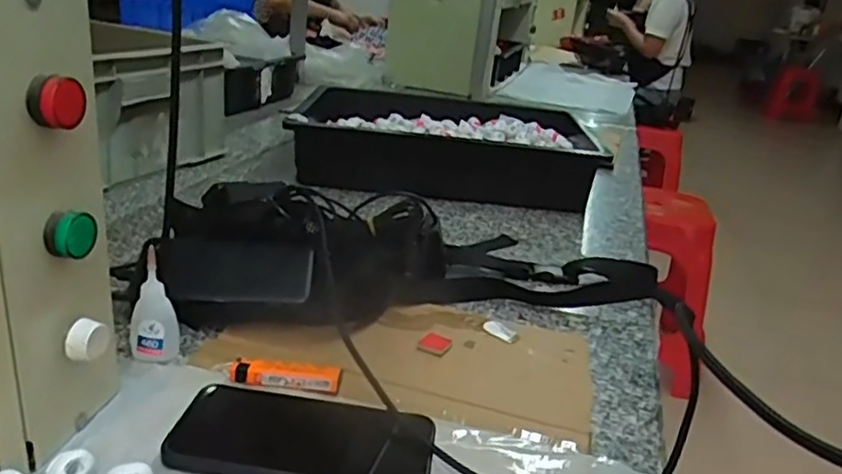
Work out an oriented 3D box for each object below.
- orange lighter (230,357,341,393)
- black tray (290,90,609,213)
[{"bbox_3d":[-0.101,0.102,0.500,0.079,0.016,0.018,6,22,-1],"label":"orange lighter"},{"bbox_3d":[0.034,-0.150,1.068,0.437,0.090,0.309,5,22,-3],"label":"black tray"}]

